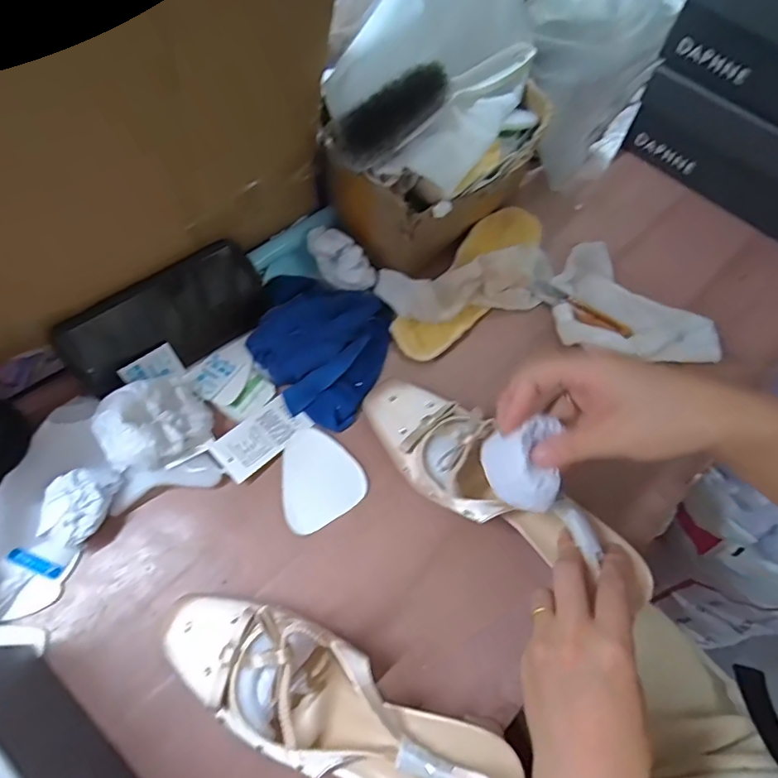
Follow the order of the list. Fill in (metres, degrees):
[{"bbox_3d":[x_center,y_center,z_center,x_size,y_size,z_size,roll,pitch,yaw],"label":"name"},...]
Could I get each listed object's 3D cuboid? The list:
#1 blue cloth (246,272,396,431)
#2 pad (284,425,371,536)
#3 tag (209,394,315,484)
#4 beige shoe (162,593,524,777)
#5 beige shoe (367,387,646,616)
[{"bbox_3d":[-0.065,-0.044,0.445,0.121,0.035,0.132,19,66,6],"label":"blue cloth"},{"bbox_3d":[-0.061,0.072,0.410,0.069,0.004,0.077,-28,70,-14],"label":"pad"},{"bbox_3d":[-0.109,0.040,0.422,0.078,0.004,0.042,-38,73,-23],"label":"tag"},{"bbox_3d":[-0.042,0.198,0.309,0.229,0.085,0.072,25,67,9],"label":"beige shoe"},{"bbox_3d":[0.075,0.066,0.365,0.238,0.043,0.067,35,68,25],"label":"beige shoe"}]

